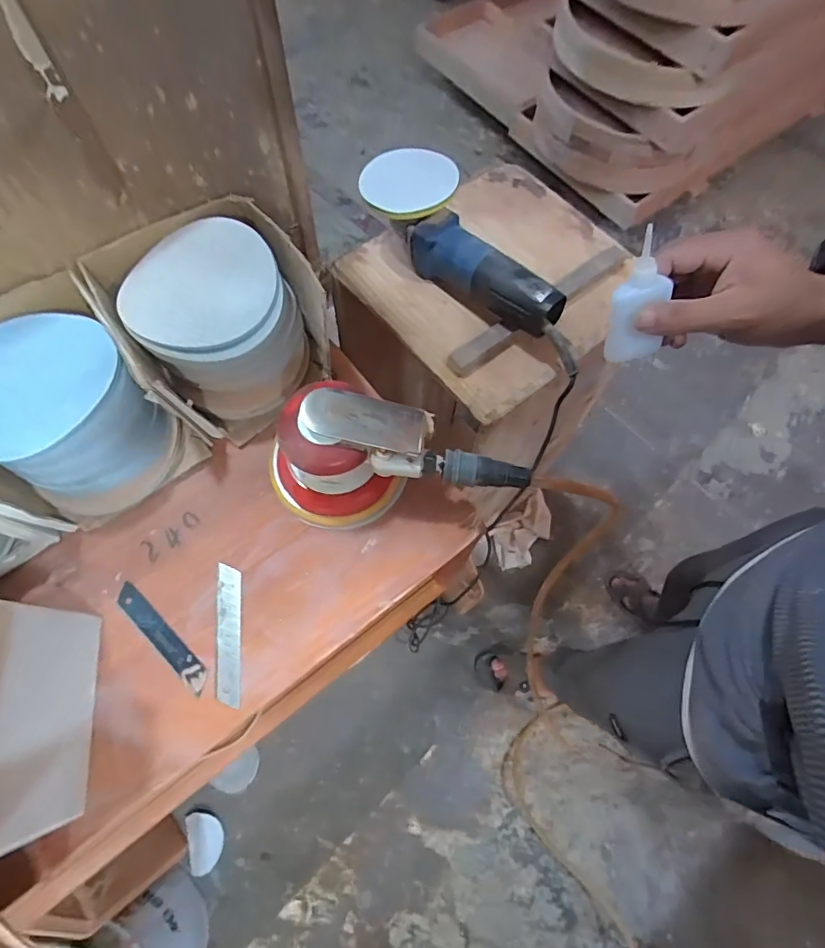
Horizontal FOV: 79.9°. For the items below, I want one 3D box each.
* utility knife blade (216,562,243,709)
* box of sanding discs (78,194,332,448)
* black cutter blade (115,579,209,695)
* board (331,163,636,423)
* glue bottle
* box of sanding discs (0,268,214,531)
[{"bbox_3d":[-0.138,0.119,0.371,0.019,0.004,0.101,-7,68,-4],"label":"utility knife blade"},{"bbox_3d":[-0.156,-0.127,0.412,0.141,0.098,0.142,-36,74,-14],"label":"box of sanding discs"},{"bbox_3d":[-0.188,0.122,0.370,0.102,0.004,0.017,40,73,13],"label":"black cutter blade"},{"bbox_3d":[0.118,-0.271,0.664,0.336,0.035,0.312,-37,74,-14],"label":"board"},{"bbox_3d":[0.166,-0.126,0.360,0.038,0.098,0.019,-22,46,-9],"label":"glue bottle"},{"bbox_3d":[-0.269,-0.049,0.380,0.139,0.103,0.146,-37,74,-14],"label":"box of sanding discs"}]

